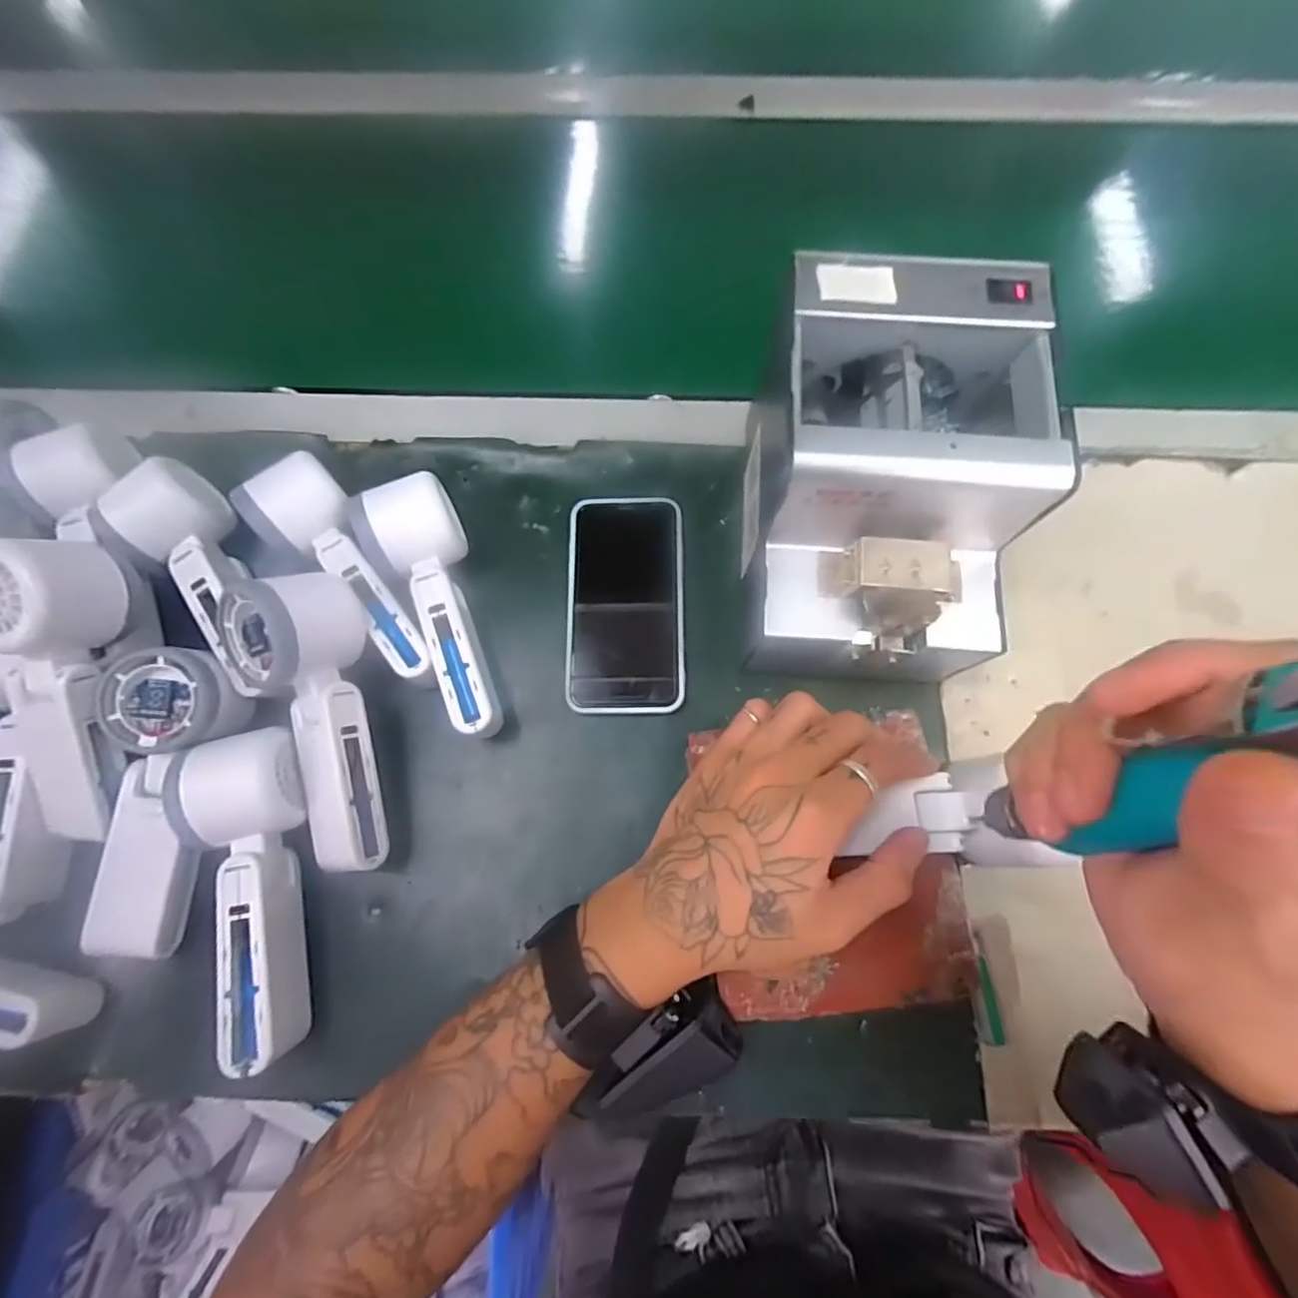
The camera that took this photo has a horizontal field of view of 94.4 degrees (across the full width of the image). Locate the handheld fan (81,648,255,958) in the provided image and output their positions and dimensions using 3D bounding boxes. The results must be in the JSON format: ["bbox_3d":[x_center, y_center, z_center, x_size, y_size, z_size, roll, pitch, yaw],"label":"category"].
[{"bbox_3d":[-0.272,0.084,0.340,0.060,0.054,0.167,8,89,3],"label":"handheld fan"}]

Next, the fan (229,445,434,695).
[{"bbox_3d":[-0.177,-0.046,0.362,0.053,0.050,0.162,-41,77,-11],"label":"fan"}]

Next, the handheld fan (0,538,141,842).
[{"bbox_3d":[-0.316,0.023,0.326,0.054,0.069,0.160,2,95,1],"label":"handheld fan"}]

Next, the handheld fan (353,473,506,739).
[{"bbox_3d":[-0.129,-0.020,0.366,0.052,0.059,0.158,-18,74,-5],"label":"handheld fan"}]

